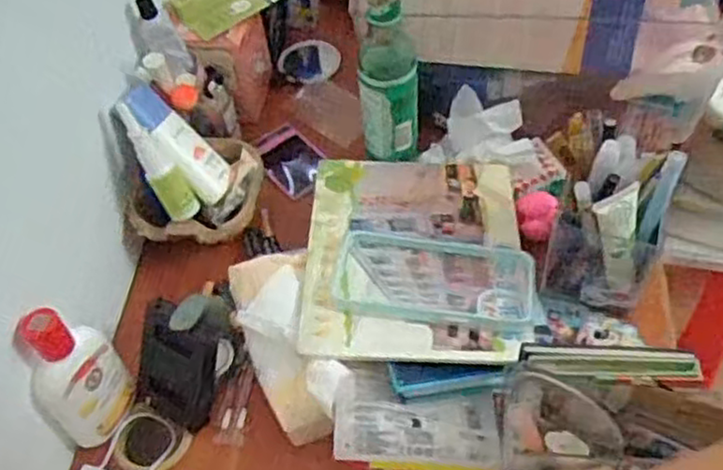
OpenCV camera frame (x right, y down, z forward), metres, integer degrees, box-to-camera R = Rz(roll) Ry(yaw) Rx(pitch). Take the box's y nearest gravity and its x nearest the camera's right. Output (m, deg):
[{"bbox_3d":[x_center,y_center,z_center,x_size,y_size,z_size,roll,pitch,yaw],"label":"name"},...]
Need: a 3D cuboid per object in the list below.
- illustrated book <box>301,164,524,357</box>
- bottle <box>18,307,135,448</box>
[{"bbox_3d":[0.041,0.009,0.568,0.160,0.018,0.201,2,44,3],"label":"illustrated book"},{"bbox_3d":[-0.196,0.096,0.499,0.038,0.119,0.057,17,51,39],"label":"bottle"}]

